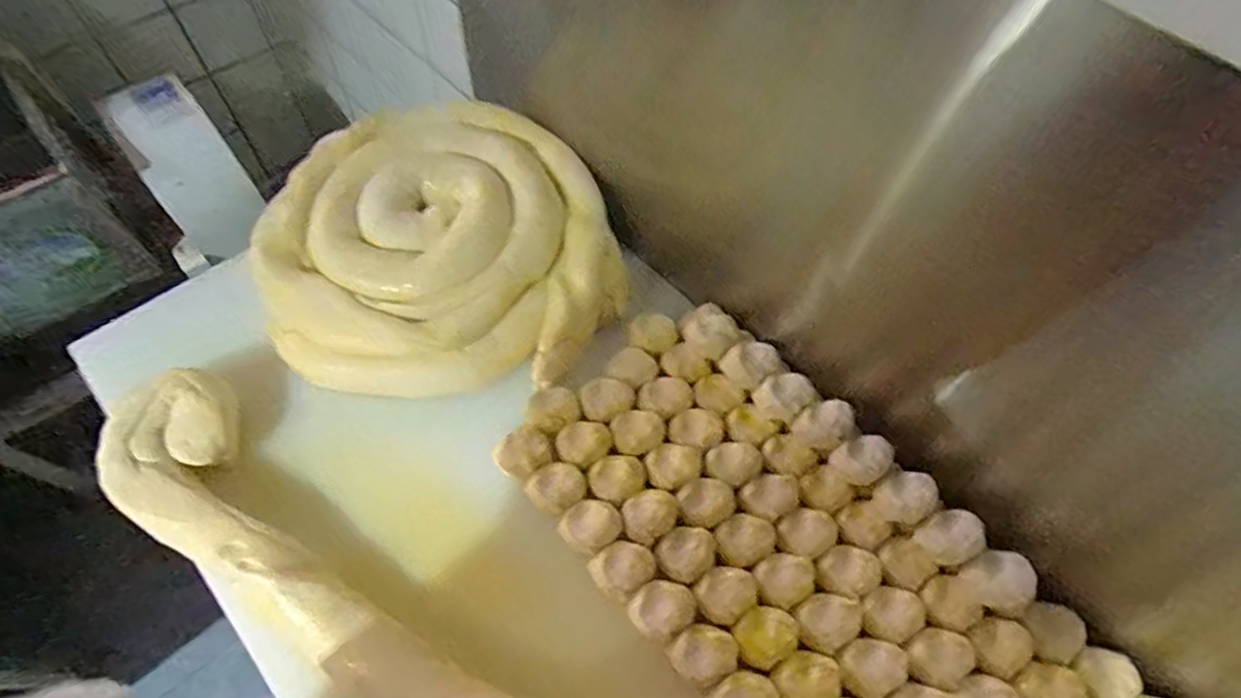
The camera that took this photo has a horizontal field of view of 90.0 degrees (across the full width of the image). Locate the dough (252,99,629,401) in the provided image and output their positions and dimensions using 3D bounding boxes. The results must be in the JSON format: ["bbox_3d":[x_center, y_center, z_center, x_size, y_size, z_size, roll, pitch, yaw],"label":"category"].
[{"bbox_3d":[-0.213,-0.143,0.736,0.412,0.073,0.385,-6,65,-3],"label":"dough"}]

